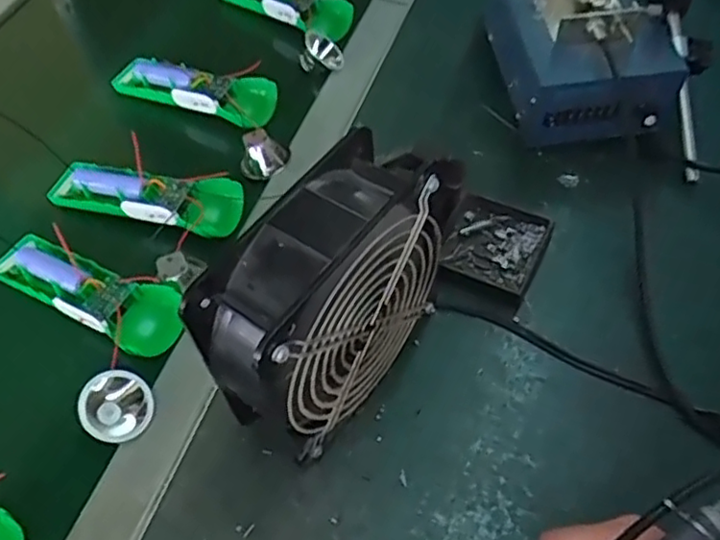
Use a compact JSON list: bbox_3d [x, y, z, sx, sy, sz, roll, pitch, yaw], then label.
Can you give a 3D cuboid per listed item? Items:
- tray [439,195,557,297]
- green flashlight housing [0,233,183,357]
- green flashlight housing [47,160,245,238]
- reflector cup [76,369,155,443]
[{"bbox_3d":[0.099,-0.018,0.486,0.070,0.025,0.067,19,58,18],"label":"tray"},{"bbox_3d":[-0.194,0.012,0.472,0.158,0.023,0.051,24,59,21],"label":"green flashlight housing"},{"bbox_3d":[-0.171,-0.059,0.519,0.158,0.021,0.045,9,55,11],"label":"green flashlight housing"},{"bbox_3d":[-0.158,0.086,0.421,0.044,0.023,0.044,-2,54,2],"label":"reflector cup"}]

